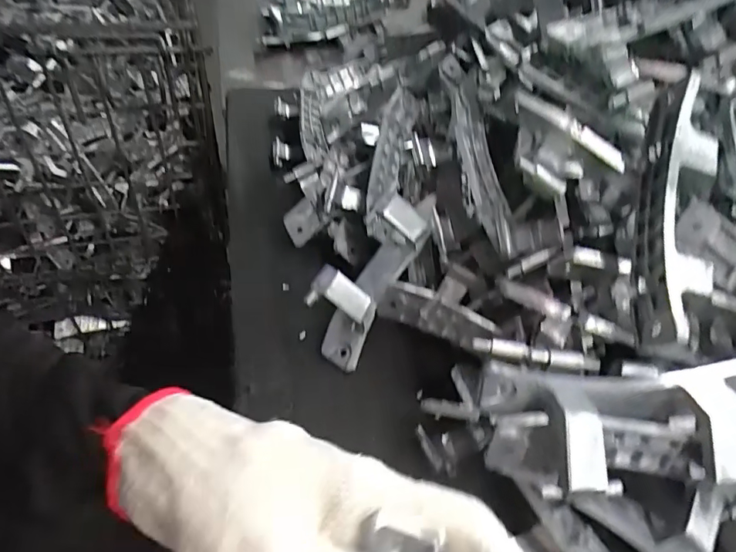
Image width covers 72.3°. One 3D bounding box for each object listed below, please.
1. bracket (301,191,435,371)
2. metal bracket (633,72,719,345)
[{"bbox_3d":[0.003,-0.007,0.369,0.043,0.052,0.146,28,80,19],"label":"bracket"},{"bbox_3d":[0.165,-0.032,0.264,0.034,0.028,0.142,12,75,6],"label":"metal bracket"}]

